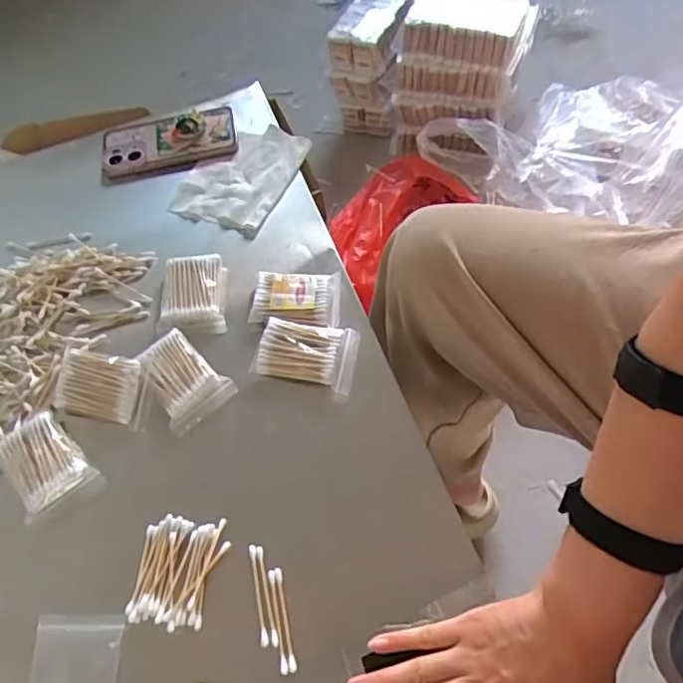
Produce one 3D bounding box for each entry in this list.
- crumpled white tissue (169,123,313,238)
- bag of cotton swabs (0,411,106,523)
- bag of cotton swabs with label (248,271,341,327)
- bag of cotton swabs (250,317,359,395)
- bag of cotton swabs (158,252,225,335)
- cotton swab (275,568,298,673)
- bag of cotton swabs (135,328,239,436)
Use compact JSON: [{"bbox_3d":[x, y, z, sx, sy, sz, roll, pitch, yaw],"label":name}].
[{"bbox_3d":[-0.114,-0.191,0.678,0.110,0.014,0.145,21,63,14],"label":"crumpled white tissue"},{"bbox_3d":[-0.256,0.105,0.512,0.062,0.015,0.091,-36,64,-17],"label":"bag of cotton swabs"},{"bbox_3d":[-0.044,-0.040,0.581,0.083,0.021,0.060,0,60,3],"label":"bag of cotton swabs with label"},{"bbox_3d":[-0.032,0.011,0.550,0.089,0.019,0.061,8,61,8],"label":"bag of cotton swabs"},{"bbox_3d":[-0.149,-0.050,0.592,0.061,0.024,0.084,-7,60,-1],"label":"bag of cotton swabs"},{"bbox_3d":[-0.042,0.206,0.444,0.006,0.004,0.072,-12,60,-4],"label":"cotton swab"},{"bbox_3d":[-0.146,0.032,0.545,0.062,0.016,0.090,-35,64,-16],"label":"bag of cotton swabs"}]

